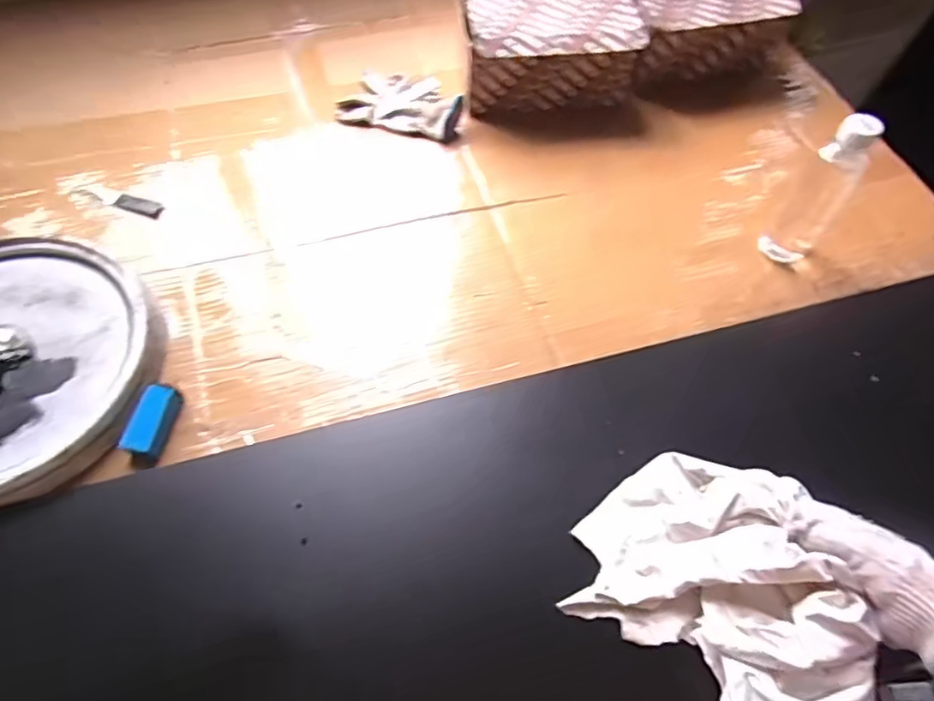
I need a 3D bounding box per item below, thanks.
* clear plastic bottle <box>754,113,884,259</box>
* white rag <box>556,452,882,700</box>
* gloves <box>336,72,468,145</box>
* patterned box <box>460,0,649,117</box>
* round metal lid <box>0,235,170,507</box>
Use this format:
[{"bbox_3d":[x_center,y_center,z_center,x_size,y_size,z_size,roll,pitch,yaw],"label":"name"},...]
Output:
[{"bbox_3d":[0.405,-0.182,0.636,0.063,0.191,0.056,38,64,17],"label":"clear plastic bottle"},{"bbox_3d":[0.219,0.203,0.447,0.247,0.081,0.175,41,65,19],"label":"white rag"},{"bbox_3d":[-0.088,-0.354,0.778,0.169,0.033,0.109,14,59,5],"label":"gloves"},{"bbox_3d":[0.112,-0.428,0.791,0.236,0.107,0.157,-7,60,-8],"label":"patterned box"},{"bbox_3d":[-0.461,0.011,0.546,0.299,0.042,0.274,2,59,-3],"label":"round metal lid"}]

